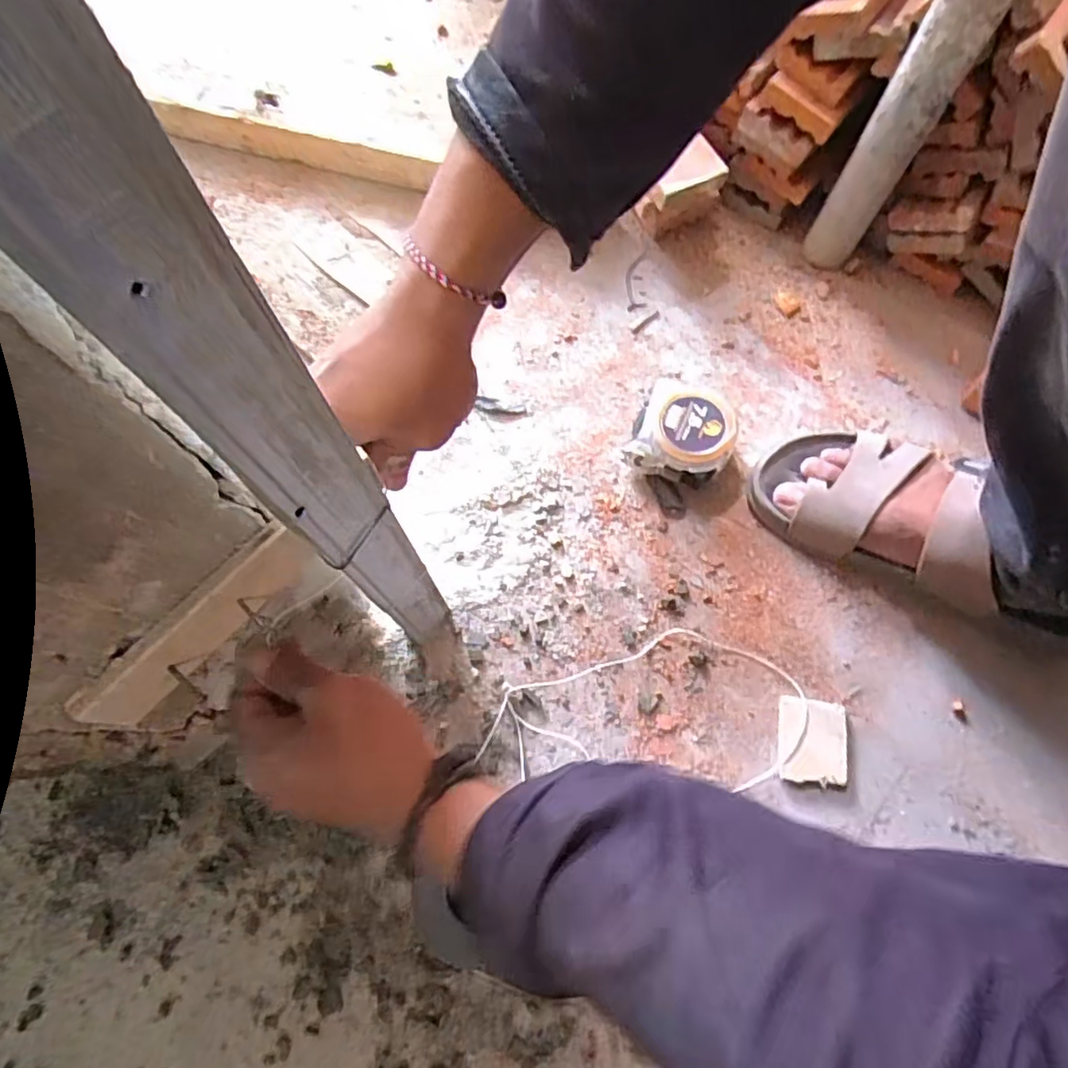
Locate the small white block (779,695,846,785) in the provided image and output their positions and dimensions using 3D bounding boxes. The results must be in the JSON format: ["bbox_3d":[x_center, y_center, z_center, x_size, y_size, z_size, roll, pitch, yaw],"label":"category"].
[{"bbox_3d":[0.197,0.146,0.445,0.047,0.009,0.056,9,72,2],"label":"small white block"}]

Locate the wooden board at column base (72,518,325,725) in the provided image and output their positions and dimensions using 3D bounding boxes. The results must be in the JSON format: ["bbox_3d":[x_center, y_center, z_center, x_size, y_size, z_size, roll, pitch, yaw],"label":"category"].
[{"bbox_3d":[-0.138,0.037,0.264,0.014,0.038,0.101,41,76,14],"label":"wooden board at column base"}]

